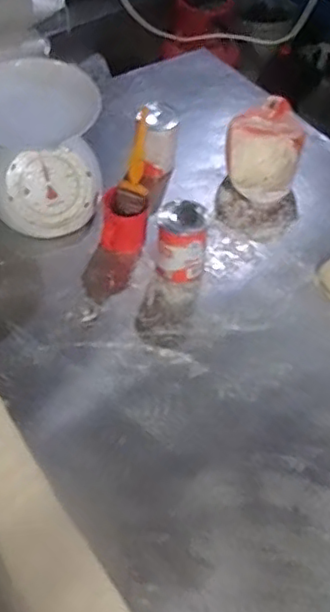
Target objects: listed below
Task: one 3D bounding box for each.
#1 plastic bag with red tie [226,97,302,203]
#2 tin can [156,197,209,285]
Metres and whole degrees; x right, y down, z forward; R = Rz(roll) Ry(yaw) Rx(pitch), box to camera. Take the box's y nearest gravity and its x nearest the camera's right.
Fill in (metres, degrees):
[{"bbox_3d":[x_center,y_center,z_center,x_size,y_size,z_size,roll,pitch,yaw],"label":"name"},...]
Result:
[{"bbox_3d":[0.170,-0.255,1.031,0.116,0.124,0.114,-19,55,-17],"label":"plastic bag with red tie"},{"bbox_3d":[0.024,-0.089,0.898,0.067,0.116,0.074,7,52,3],"label":"tin can"}]

